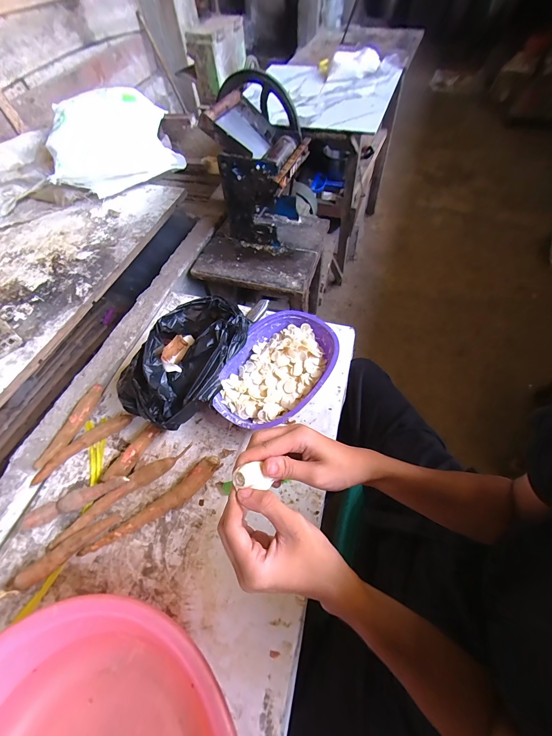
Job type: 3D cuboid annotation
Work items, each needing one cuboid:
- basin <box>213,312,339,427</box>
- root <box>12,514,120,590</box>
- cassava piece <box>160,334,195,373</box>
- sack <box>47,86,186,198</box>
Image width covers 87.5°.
[{"bbox_3d":[0.004,0.006,0.644,0.203,0.071,0.302,28,63,17],"label":"basin"},{"bbox_3d":[-0.361,0.315,0.502,0.169,0.025,0.035,-34,63,-18],"label":"root"},{"bbox_3d":[-0.219,-0.040,0.648,0.046,0.045,0.122,6,41,5],"label":"cassava piece"},{"bbox_3d":[-0.622,-0.887,1.115,0.433,0.220,0.468,-23,61,-6],"label":"sack"}]

